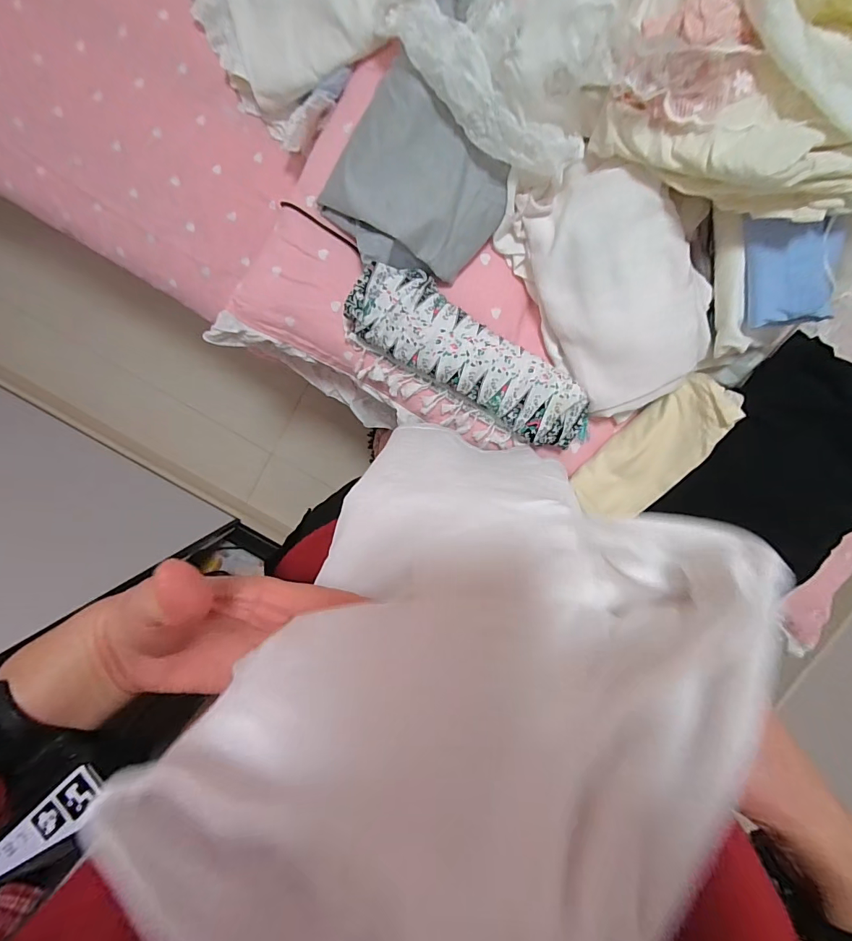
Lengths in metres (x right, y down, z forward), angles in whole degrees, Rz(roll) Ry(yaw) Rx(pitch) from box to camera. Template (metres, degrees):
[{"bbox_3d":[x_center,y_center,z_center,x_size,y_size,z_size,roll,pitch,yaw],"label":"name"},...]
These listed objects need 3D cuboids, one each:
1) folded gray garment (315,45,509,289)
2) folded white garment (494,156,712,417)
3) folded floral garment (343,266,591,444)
[{"bbox_3d":[-0.015,-0.333,0.516,0.195,0.049,0.171,41,98,-5],"label":"folded gray garment"},{"bbox_3d":[0.216,-0.227,0.519,0.181,0.062,0.311,-24,96,35],"label":"folded white garment"},{"bbox_3d":[0.064,-0.140,0.549,0.341,0.055,0.105,31,99,-4],"label":"folded floral garment"}]

